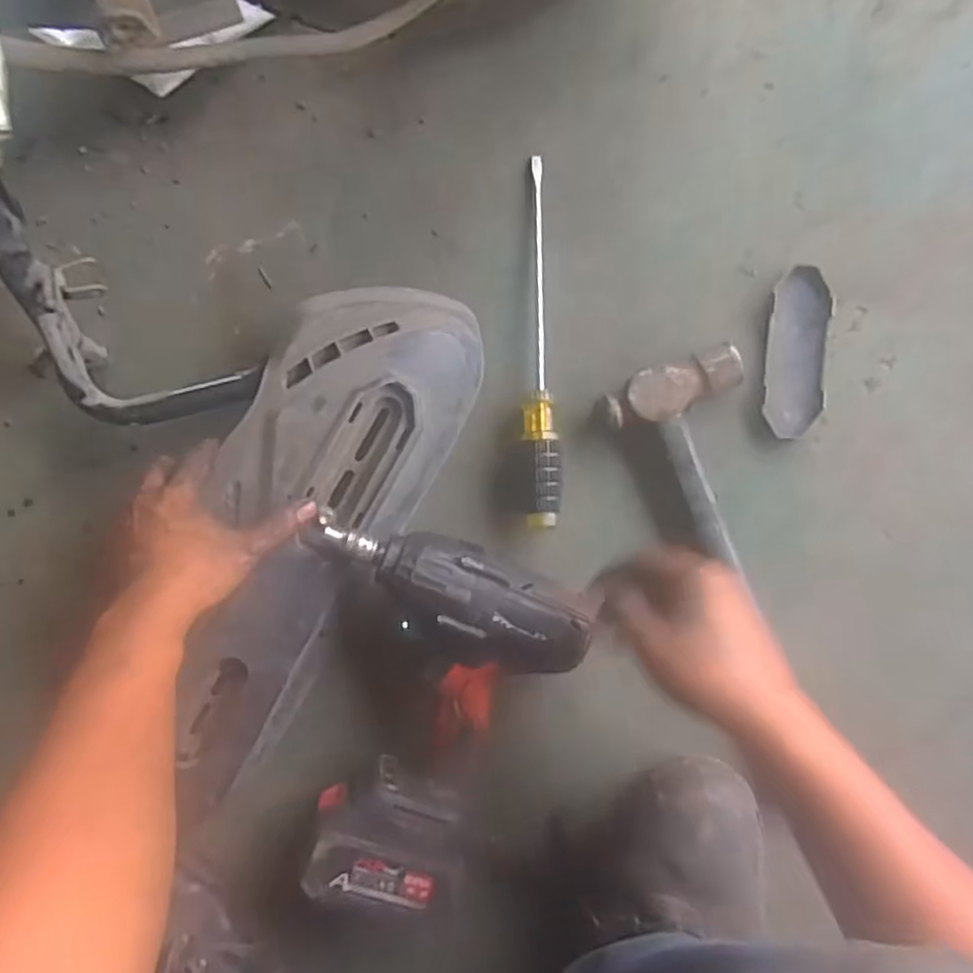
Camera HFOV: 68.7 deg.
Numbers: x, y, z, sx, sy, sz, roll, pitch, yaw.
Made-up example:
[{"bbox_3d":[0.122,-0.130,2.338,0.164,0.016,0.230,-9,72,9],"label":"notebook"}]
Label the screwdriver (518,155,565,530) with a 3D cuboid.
[{"bbox_3d":[0.041,-0.114,0.551,0.034,0.034,0.289,0,90,6],"label":"screwdriver"}]

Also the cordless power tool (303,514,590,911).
[{"bbox_3d":[-0.051,0.165,0.520,0.197,0.077,0.253,16,90,6],"label":"cordless power tool"}]

